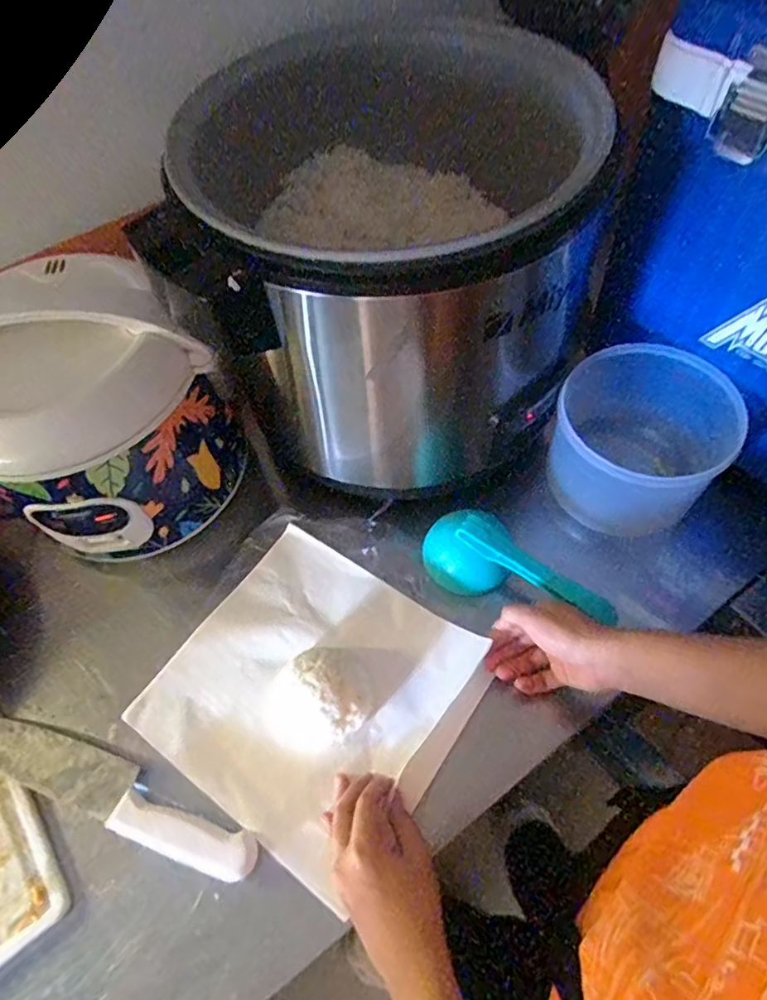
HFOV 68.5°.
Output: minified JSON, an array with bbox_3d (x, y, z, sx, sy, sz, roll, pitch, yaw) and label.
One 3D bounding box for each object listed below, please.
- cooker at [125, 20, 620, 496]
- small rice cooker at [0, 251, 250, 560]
[{"bbox_3d":[0.003,-0.254,0.598,0.396,0.277,0.390,-2,59,3],"label":"cooker"},{"bbox_3d":[-0.279,-0.076,0.541,0.198,0.202,0.211,34,67,21],"label":"small rice cooker"}]

